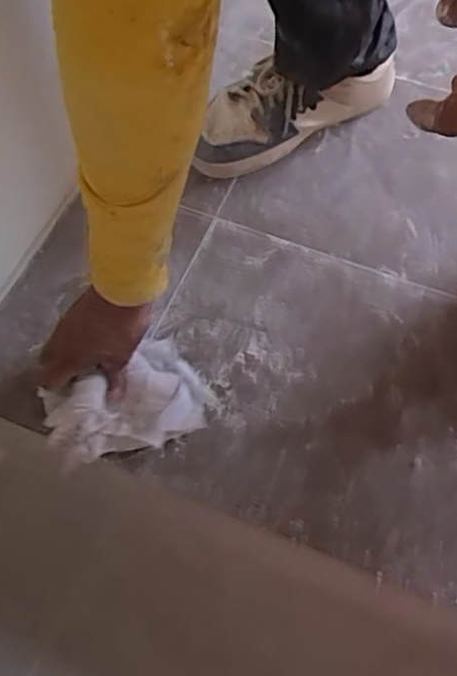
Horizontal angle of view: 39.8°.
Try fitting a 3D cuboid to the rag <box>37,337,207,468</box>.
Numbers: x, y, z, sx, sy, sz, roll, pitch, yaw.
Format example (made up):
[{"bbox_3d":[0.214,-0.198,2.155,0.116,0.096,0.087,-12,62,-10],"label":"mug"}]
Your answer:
[{"bbox_3d":[-0.099,0.060,0.595,0.144,0.072,0.094,-26,65,-15],"label":"rag"}]

